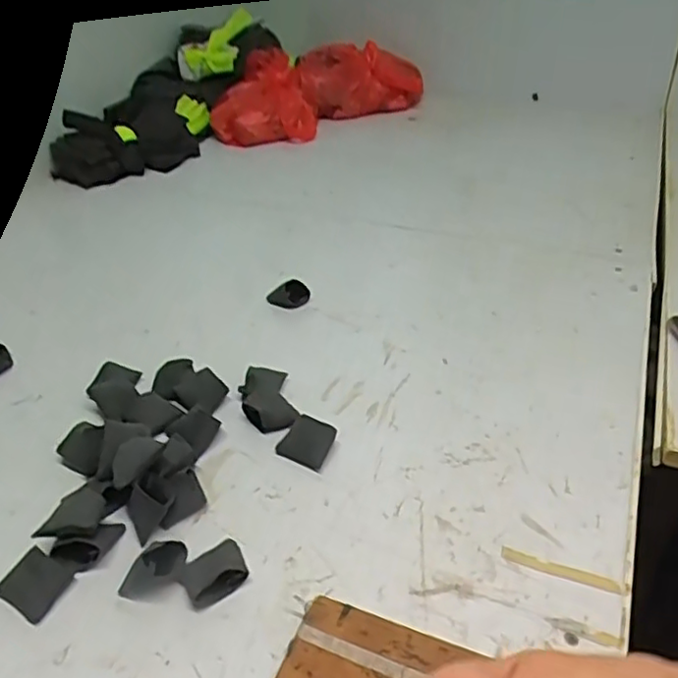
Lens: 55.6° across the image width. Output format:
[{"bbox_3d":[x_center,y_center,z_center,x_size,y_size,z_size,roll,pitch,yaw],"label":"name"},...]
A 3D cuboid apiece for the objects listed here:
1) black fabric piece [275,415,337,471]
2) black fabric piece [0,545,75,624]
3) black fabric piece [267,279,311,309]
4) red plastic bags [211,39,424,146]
[{"bbox_3d":[-0.026,0.081,0.509,0.041,0.022,0.031,19,42,26],"label":"black fabric piece"},{"bbox_3d":[-0.200,0.162,0.425,0.042,0.004,0.036,22,54,20],"label":"black fabric piece"},{"bbox_3d":[-0.054,-0.047,0.681,0.044,0.029,0.019,-3,37,-1],"label":"black fabric piece"},{"bbox_3d":[-0.048,-0.417,1.085,0.330,0.113,0.167,-15,39,-16],"label":"red plastic bags"}]

